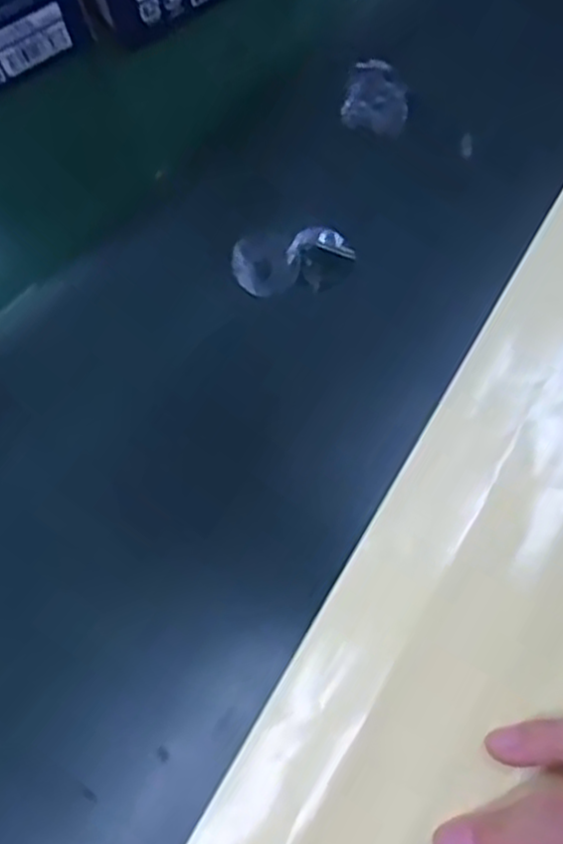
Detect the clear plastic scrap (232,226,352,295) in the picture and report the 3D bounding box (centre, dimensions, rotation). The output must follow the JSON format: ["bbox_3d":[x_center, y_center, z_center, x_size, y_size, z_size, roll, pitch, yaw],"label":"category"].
[{"bbox_3d":[0.004,-0.058,0.275,0.042,0.005,0.023,-7,75,0],"label":"clear plastic scrap"}]

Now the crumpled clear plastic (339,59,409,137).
[{"bbox_3d":[0.036,-0.122,0.288,0.024,0.005,0.029,17,77,6],"label":"crumpled clear plastic"}]

